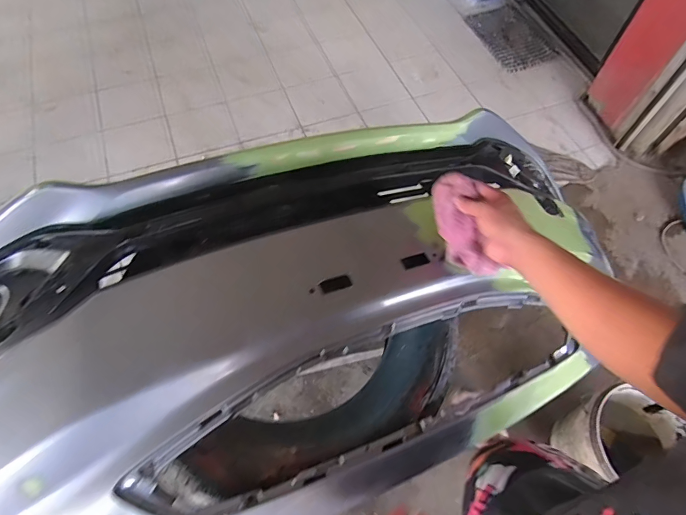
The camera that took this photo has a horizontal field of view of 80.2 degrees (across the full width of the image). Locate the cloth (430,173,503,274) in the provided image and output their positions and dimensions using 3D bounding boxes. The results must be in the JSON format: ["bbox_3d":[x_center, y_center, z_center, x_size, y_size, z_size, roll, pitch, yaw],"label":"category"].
[{"bbox_3d":[0.184,-0.049,0.617,0.059,0.061,0.162,-17,89,-9],"label":"cloth"}]

